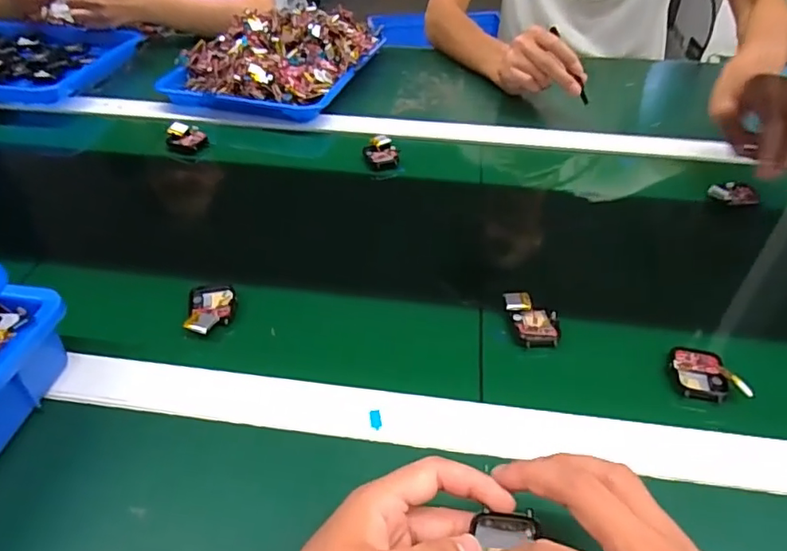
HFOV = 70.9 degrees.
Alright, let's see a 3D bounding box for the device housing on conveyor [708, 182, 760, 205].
[{"bbox_3d":[0.374,-0.091,0.611,0.046,0.012,0.034,3,42,2],"label":"device housing on conveyor"}]

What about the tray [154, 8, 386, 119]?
[{"bbox_3d":[-0.168,-0.336,0.817,0.241,0.080,0.285,15,44,15],"label":"tray"}]

